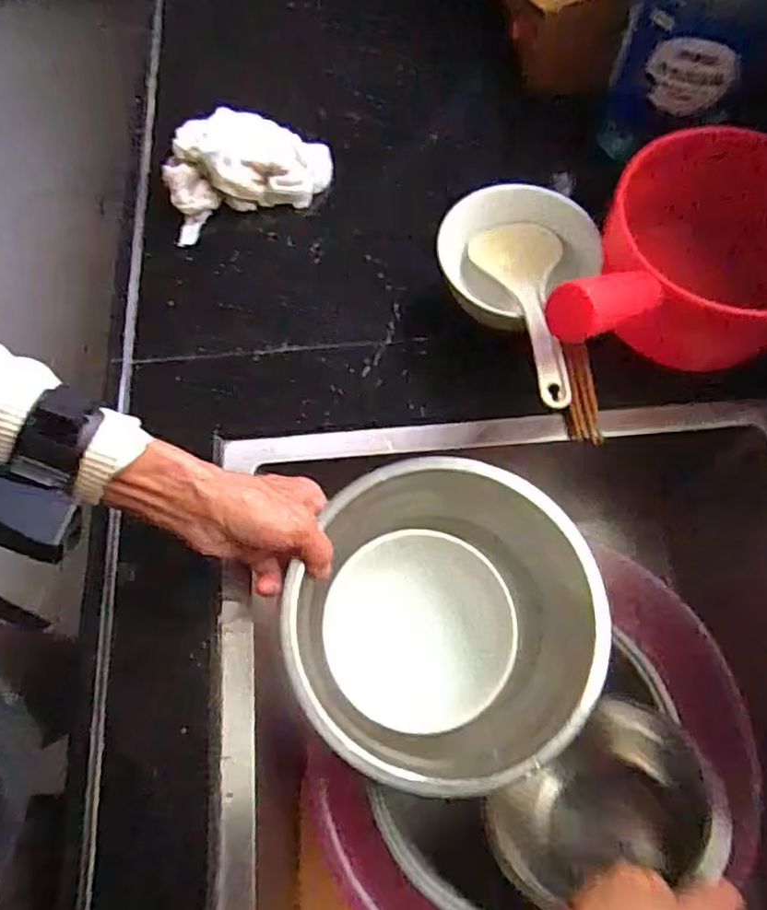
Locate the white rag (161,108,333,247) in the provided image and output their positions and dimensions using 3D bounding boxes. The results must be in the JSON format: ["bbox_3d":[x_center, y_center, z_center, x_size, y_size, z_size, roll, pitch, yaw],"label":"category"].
[{"bbox_3d":[-0.129,-0.273,0.592,0.151,0.041,0.104,-21,67,-9],"label":"white rag"}]

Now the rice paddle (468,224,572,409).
[{"bbox_3d":[0.108,-0.107,0.484,0.072,0.041,0.194,1,47,1],"label":"rice paddle"}]

